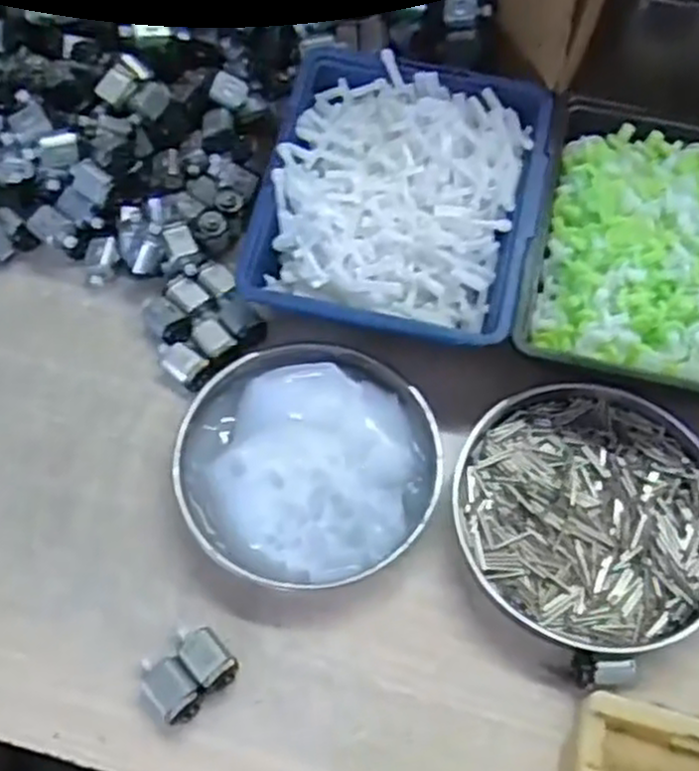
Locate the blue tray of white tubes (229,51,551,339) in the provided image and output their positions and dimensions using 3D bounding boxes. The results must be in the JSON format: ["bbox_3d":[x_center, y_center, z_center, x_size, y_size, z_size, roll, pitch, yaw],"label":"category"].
[{"bbox_3d":[0.027,-0.101,0.433,0.142,0.061,0.156,13,63,6],"label":"blue tray of white tubes"}]

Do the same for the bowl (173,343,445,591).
[{"bbox_3d":[-0.020,0.038,0.395,0.128,0.033,0.125,1,62,-1],"label":"bowl"}]

